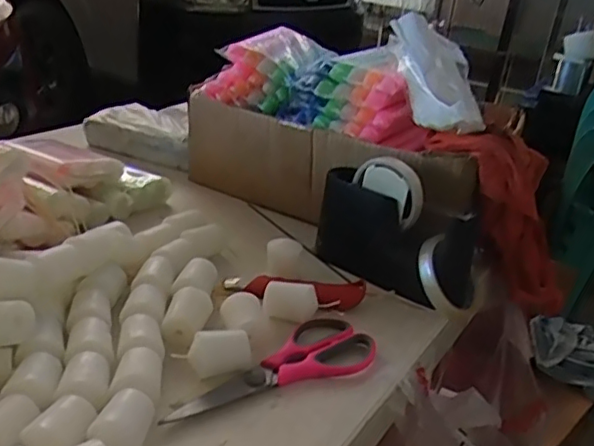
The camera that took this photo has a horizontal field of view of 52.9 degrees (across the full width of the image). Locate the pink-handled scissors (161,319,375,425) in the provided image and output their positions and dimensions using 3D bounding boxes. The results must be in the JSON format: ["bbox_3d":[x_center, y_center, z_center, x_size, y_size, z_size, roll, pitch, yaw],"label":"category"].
[{"bbox_3d":[-0.024,0.122,0.522,0.192,0.014,0.075,-7,29,-26],"label":"pink-handled scissors"}]

